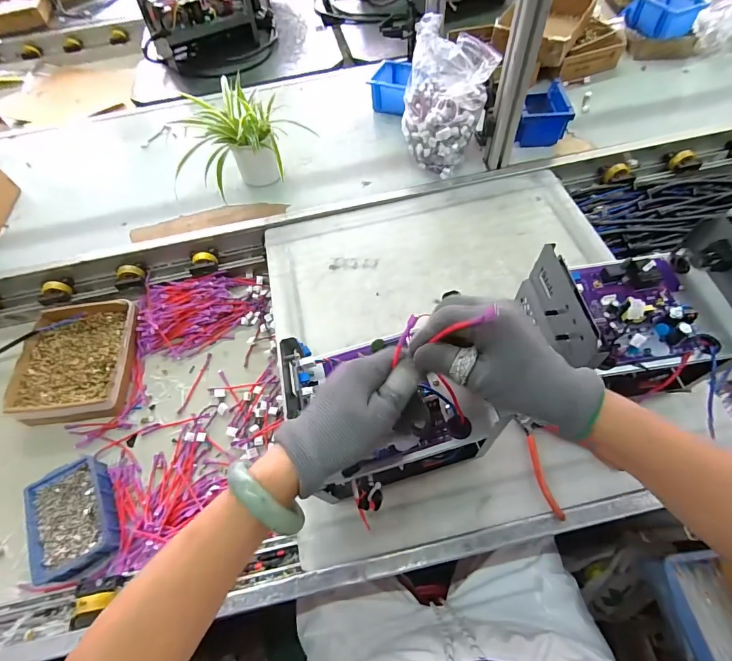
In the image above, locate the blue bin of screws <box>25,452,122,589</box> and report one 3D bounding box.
[{"bbox_3d":[-0.435,0.279,0.582,0.107,0.050,0.156,-29,61,-12],"label":"blue bin of screws"}]

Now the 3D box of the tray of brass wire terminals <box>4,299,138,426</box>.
[{"bbox_3d":[-0.537,0.049,0.714,0.205,0.048,0.228,-4,59,2],"label":"tray of brass wire terminals"}]

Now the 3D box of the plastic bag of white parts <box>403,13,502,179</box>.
[{"bbox_3d":[0.144,-0.444,0.770,0.139,0.205,0.168,-41,64,-18],"label":"plastic bag of white parts"}]

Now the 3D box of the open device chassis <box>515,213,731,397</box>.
[{"bbox_3d":[0.318,-0.031,0.455,0.207,0.099,0.148,-9,59,0],"label":"open device chassis"}]

